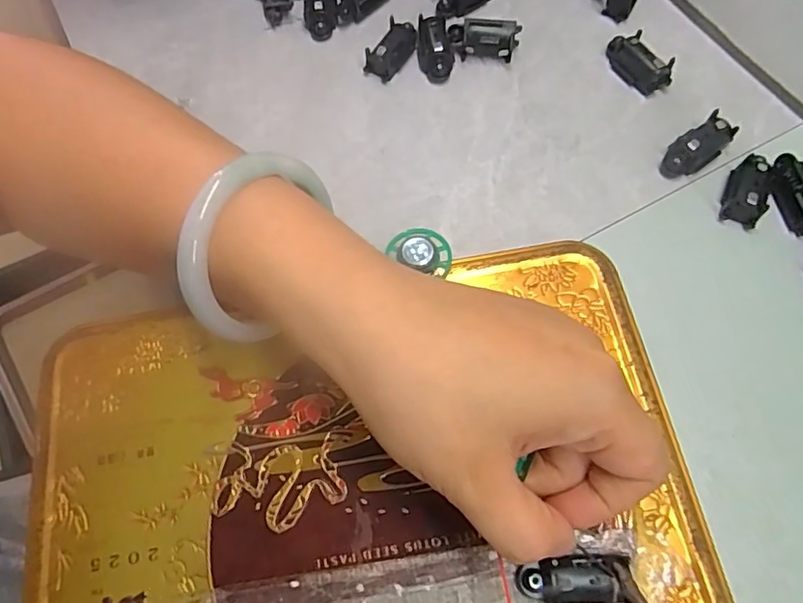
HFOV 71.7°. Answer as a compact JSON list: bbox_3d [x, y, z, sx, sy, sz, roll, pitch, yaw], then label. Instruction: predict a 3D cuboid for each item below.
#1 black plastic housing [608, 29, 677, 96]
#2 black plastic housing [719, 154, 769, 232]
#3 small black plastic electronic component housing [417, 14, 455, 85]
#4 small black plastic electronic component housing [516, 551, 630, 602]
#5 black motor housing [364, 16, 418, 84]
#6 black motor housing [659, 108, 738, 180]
[{"bbox_3d":[0.118,-0.120,0.278,0.016,0.012,0.035,-32,69,-11],"label":"black plastic housing"},{"bbox_3d":[0.155,-0.049,0.248,0.016,0.013,0.029,19,69,10],"label":"black plastic housing"},{"bbox_3d":[0.017,-0.131,0.286,0.017,0.015,0.035,-4,66,1],"label":"small black plastic electronic component housing"},{"bbox_3d":[0.056,0.091,0.181,0.033,0.014,0.016,-4,66,1],"label":"small black plastic electronic component housing"},{"bbox_3d":[-0.004,-0.132,0.289,0.016,0.013,0.034,29,71,14],"label":"black motor housing"},{"bbox_3d":[0.137,-0.071,0.257,0.035,0.014,0.016,-37,69,4],"label":"black motor housing"}]

